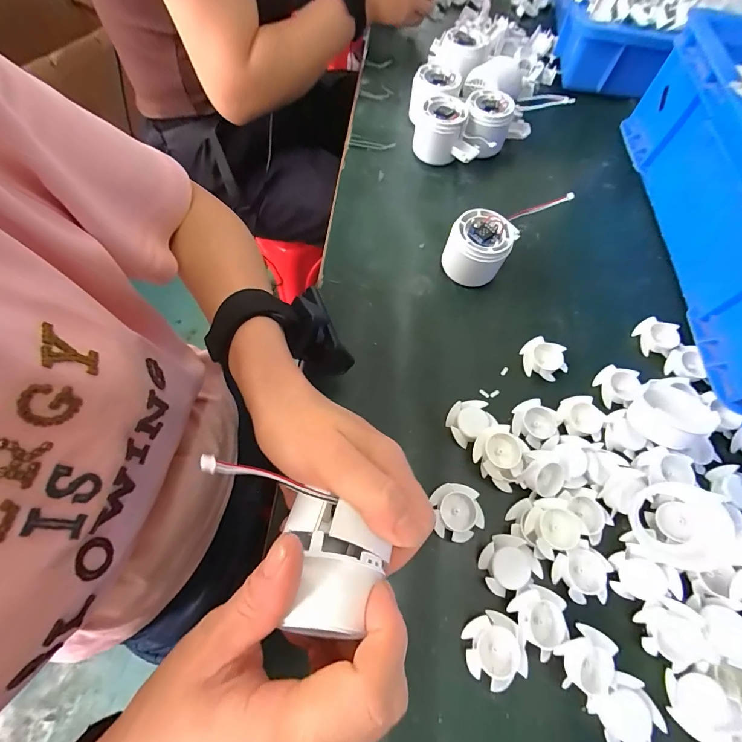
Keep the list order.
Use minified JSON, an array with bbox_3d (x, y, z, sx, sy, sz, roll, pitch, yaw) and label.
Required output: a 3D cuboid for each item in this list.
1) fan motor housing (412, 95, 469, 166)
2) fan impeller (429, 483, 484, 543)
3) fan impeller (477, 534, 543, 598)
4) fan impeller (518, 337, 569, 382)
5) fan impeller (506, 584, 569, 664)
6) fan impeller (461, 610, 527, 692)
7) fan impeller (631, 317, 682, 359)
[{"bbox_3d":[0.080,-0.286,0.436,0.055,0.056,0.053,7,65,1],"label":"fan motor housing"},{"bbox_3d":[0.065,0.108,0.277,0.036,0.013,0.040,-3,65,-4],"label":"fan impeller"},{"bbox_3d":[0.099,0.140,0.262,0.038,0.013,0.034,-27,69,-14],"label":"fan impeller"},{"bbox_3d":[0.161,-0.011,0.338,0.038,0.015,0.035,16,65,5],"label":"fan impeller"},{"bbox_3d":[0.117,0.168,0.245,0.034,0.014,0.039,-27,69,-14],"label":"fan impeller"},{"bbox_3d":[0.082,0.186,0.242,0.038,0.014,0.039,1,65,-2],"label":"fan impeller"},{"bbox_3d":[0.278,-0.032,0.352,0.035,0.016,0.034,16,65,5],"label":"fan impeller"}]

